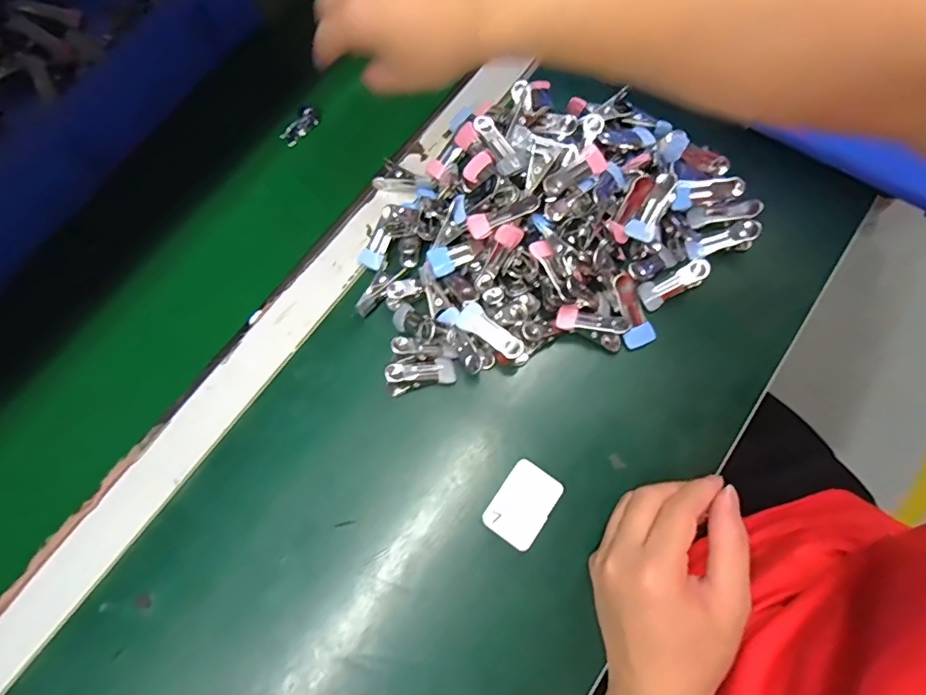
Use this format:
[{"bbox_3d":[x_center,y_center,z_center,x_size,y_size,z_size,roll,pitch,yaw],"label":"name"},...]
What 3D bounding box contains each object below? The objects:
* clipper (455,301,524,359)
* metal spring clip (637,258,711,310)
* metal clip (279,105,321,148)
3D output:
[{"bbox_3d":[0.019,-0.010,0.360,0.051,0.009,0.021,42,78,11],"label":"clipper"},{"bbox_3d":[0.160,-0.048,0.382,0.053,0.008,0.019,-29,75,16],"label":"metal spring clip"},{"bbox_3d":[-0.145,-0.197,0.448,0.039,0.012,0.017,-40,77,11],"label":"metal clip"}]

